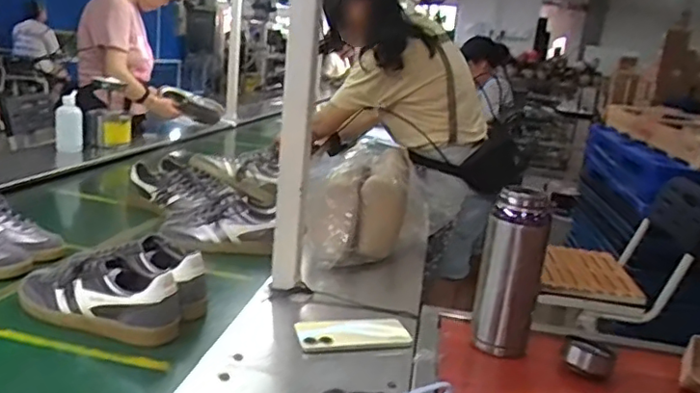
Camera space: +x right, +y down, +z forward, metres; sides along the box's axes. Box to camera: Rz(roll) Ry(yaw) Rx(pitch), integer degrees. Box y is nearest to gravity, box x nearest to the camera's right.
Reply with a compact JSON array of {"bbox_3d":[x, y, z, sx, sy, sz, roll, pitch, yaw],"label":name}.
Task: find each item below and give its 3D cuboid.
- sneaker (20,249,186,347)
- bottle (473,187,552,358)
[{"bbox_3d":[-0.378,0.140,0.898,0.256,0.101,0.106,9,15,12],"label":"sneaker"},{"bbox_3d":[0.221,0.100,0.809,0.077,0.220,0.069,12,15,21],"label":"bottle"}]

